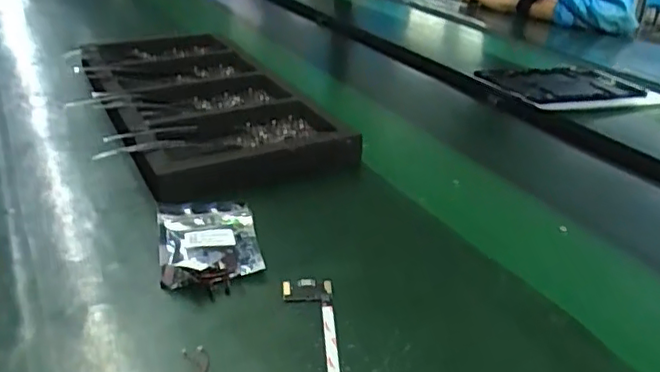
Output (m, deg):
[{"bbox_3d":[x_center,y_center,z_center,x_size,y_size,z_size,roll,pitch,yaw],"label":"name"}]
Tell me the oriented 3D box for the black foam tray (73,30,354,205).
[{"bbox_3d":[-0.162,-0.112,0.776,0.224,0.045,0.464,-10,28,-26],"label":"black foam tray"}]

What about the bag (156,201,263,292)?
[{"bbox_3d":[-0.102,0.048,0.532,0.080,0.017,0.115,-4,26,-15],"label":"bag"}]

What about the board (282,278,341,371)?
[{"bbox_3d":[-0.014,0.113,0.405,0.041,0.008,0.176,1,25,-4],"label":"board"}]

